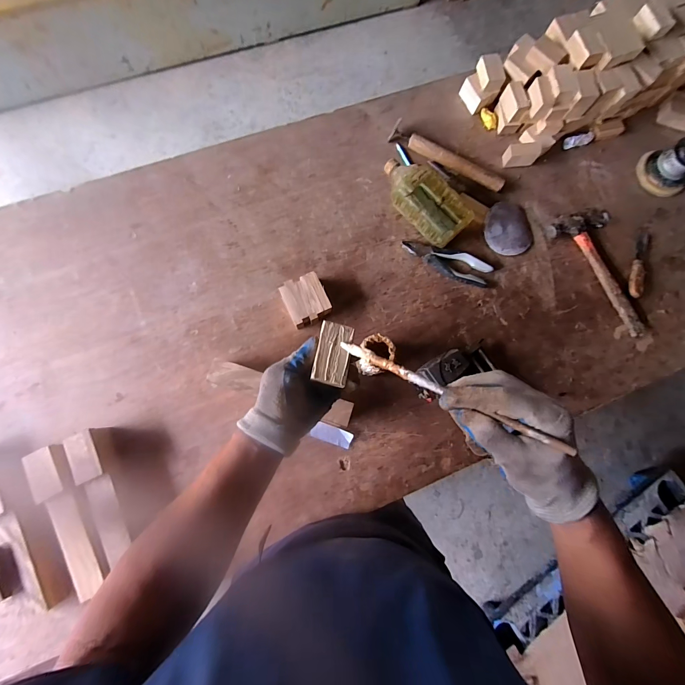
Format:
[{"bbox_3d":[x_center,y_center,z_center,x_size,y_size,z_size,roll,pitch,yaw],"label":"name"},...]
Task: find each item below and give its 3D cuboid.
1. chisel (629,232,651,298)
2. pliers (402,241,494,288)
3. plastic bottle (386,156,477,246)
[{"bbox_3d":[0.656,-0.178,0.717,0.032,0.024,0.161,19,81,-1],"label":"chisel"},{"bbox_3d":[0.220,-0.172,0.694,0.191,0.024,0.057,16,81,-2],"label":"pliers"},{"bbox_3d":[0.172,-0.302,0.680,0.098,0.070,0.199,-44,87,-8],"label":"plastic bottle"}]

